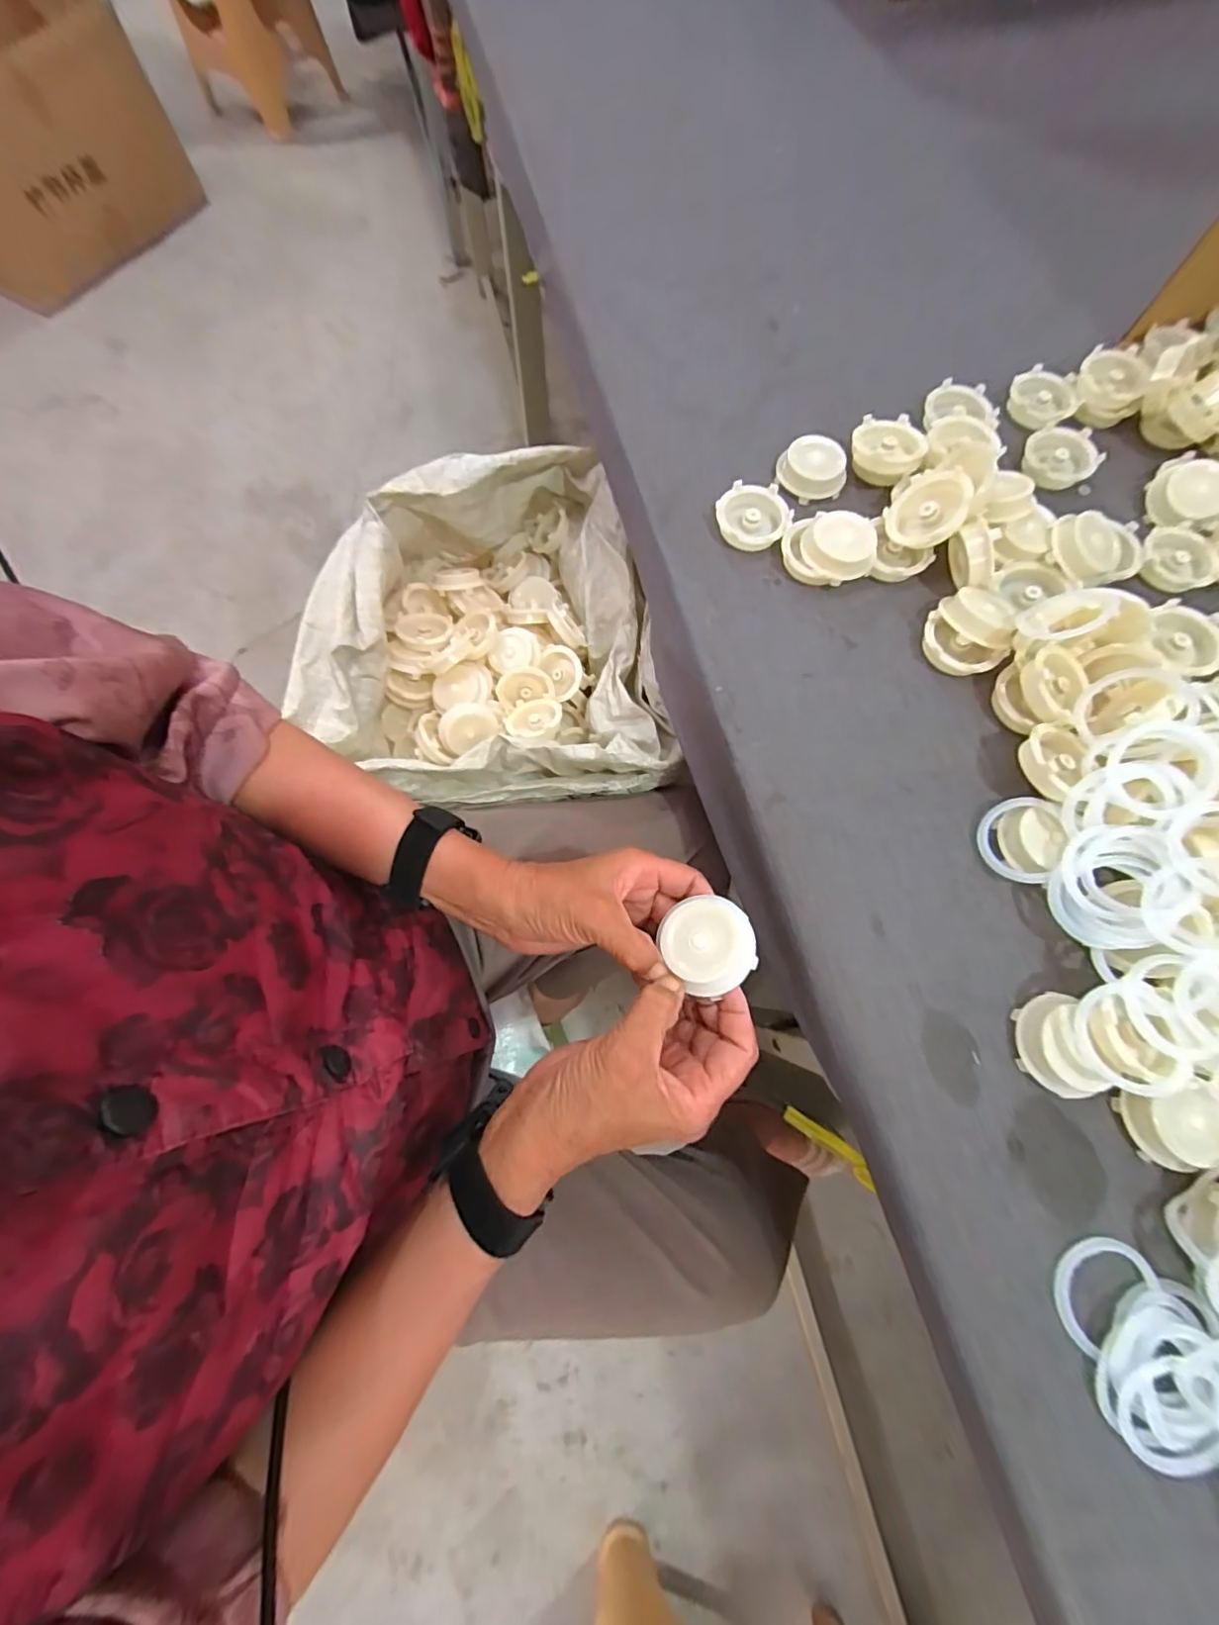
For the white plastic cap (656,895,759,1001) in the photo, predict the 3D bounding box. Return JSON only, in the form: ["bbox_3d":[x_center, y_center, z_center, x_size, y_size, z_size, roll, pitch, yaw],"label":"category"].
[{"bbox_3d":[0.058,0.078,0.326,0.051,0.018,0.052,0,73,-1],"label":"white plastic cap"}]

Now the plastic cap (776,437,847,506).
[{"bbox_3d":[0.170,-0.291,0.466,0.052,0.018,0.051,0,73,-1],"label":"plastic cap"}]

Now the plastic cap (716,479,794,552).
[{"bbox_3d":[0.117,-0.242,0.452,0.058,0.018,0.056,0,73,-1],"label":"plastic cap"}]

